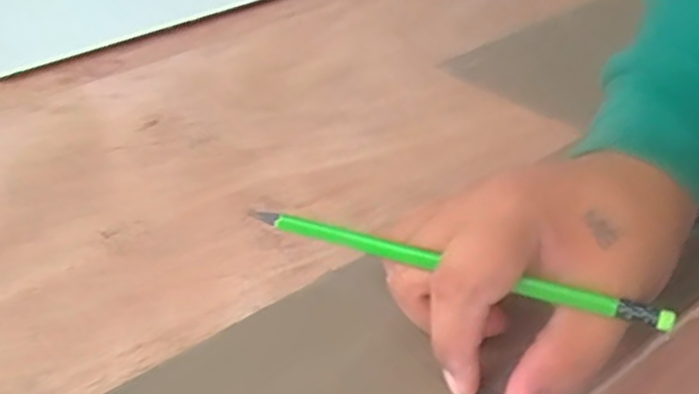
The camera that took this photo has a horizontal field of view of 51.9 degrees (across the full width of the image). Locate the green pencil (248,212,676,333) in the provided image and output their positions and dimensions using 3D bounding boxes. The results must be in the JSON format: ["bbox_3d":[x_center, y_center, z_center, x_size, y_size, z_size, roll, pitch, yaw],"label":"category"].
[{"bbox_3d":[0.035,0.026,0.282,0.171,0.007,0.004,13,39,24],"label":"green pencil"}]

